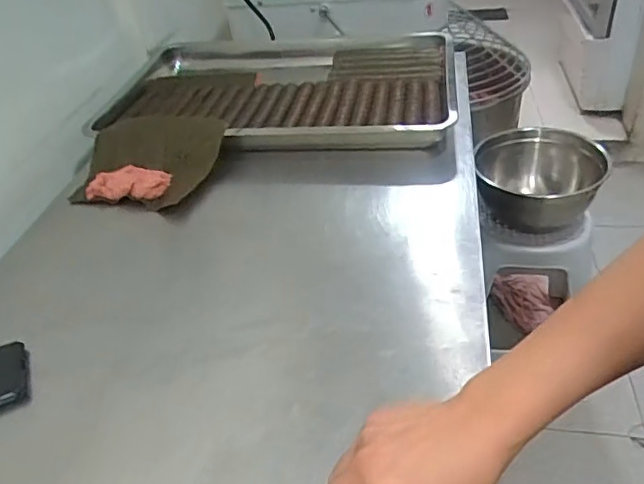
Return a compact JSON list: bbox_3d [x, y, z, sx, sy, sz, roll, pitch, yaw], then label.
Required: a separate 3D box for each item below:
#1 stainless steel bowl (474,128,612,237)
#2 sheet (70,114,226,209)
[{"bbox_3d":[0.471,-0.125,1.232,0.248,0.160,0.272,-5,38,4],"label":"stainless steel bowl"},{"bbox_3d":[-0.260,-0.130,0.833,0.195,0.059,0.190,11,42,19],"label":"sheet"}]

